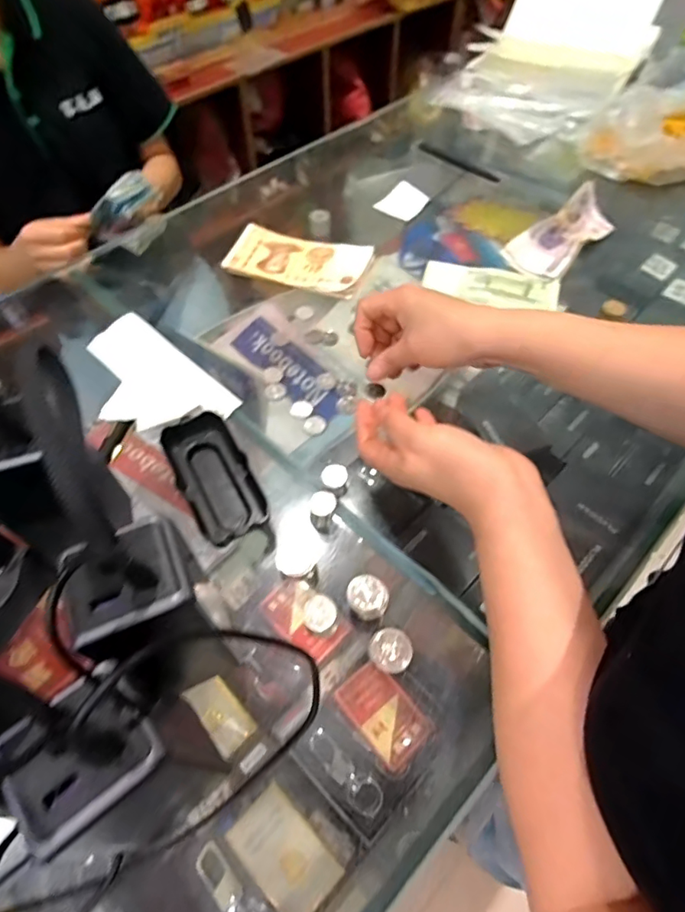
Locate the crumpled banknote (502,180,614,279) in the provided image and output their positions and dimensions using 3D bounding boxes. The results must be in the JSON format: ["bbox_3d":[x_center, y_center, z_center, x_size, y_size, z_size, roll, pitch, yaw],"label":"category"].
[{"bbox_3d":[0.236,-0.239,0.558,0.062,0.034,0.135,37,63,22],"label":"crumpled banknote"}]

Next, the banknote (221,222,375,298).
[{"bbox_3d":[-0.047,-0.206,0.547,0.145,0.015,0.070,16,57,11],"label":"banknote"}]

